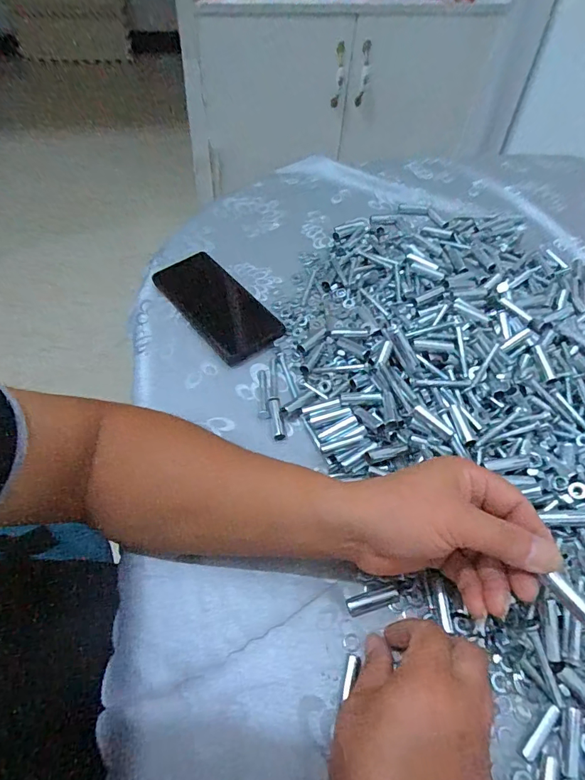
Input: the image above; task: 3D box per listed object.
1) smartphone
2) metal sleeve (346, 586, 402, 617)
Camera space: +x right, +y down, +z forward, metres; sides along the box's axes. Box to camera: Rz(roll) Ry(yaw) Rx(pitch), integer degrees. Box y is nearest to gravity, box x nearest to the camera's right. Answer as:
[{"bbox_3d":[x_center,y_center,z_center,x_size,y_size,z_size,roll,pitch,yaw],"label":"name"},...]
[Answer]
[{"bbox_3d":[-0.083,-0.096,0.505,0.076,0.011,0.159,-35,64,-23],"label":"smartphone"},{"bbox_3d":[0.062,0.161,0.340,0.041,0.008,0.013,-13,58,-10],"label":"metal sleeve"}]

